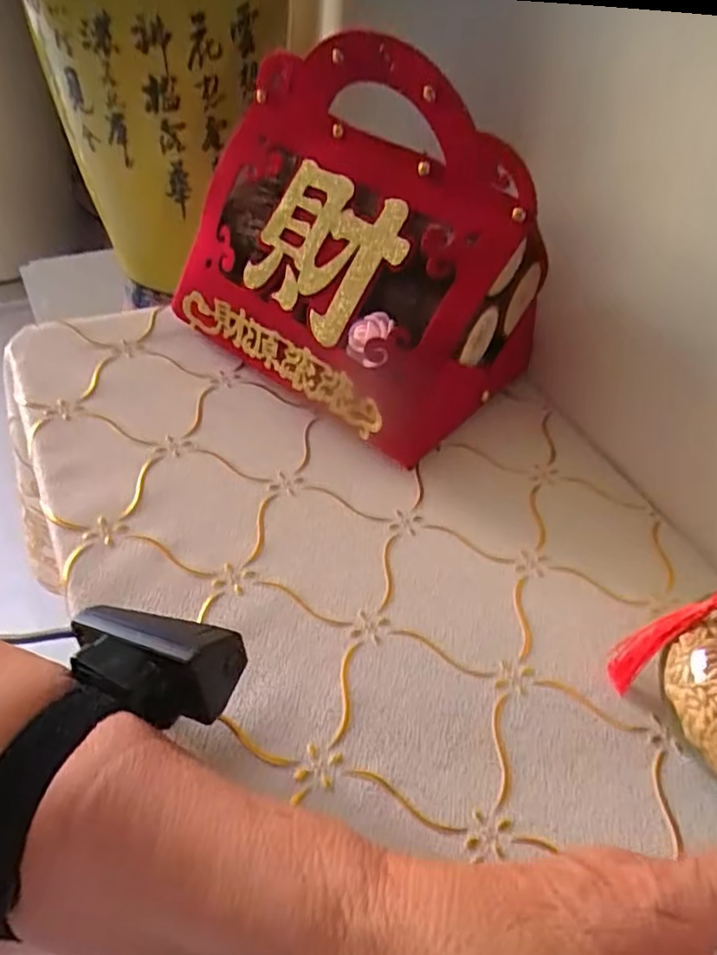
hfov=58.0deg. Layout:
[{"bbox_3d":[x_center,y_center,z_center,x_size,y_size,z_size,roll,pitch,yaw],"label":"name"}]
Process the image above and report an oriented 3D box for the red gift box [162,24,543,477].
[{"bbox_3d":[-0.011,-0.155,0.408,0.248,0.196,0.131,33,51,23],"label":"red gift box"}]

